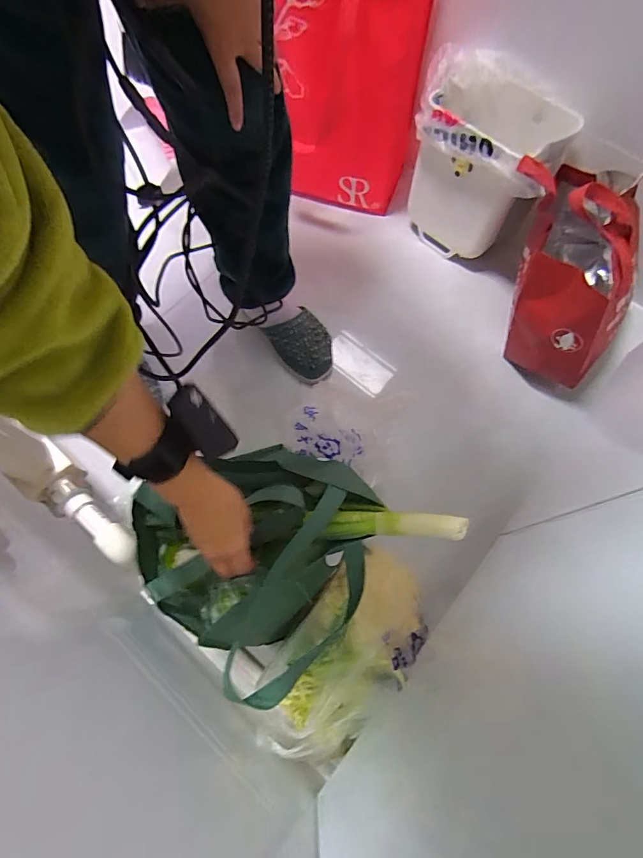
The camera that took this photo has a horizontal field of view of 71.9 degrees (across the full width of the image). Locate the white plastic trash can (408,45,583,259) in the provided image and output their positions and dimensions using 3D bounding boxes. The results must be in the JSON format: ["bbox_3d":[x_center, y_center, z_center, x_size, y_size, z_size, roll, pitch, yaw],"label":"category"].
[{"bbox_3d":[0.296,-0.500,0.857,0.271,0.258,0.171,43,74,14],"label":"white plastic trash can"}]

